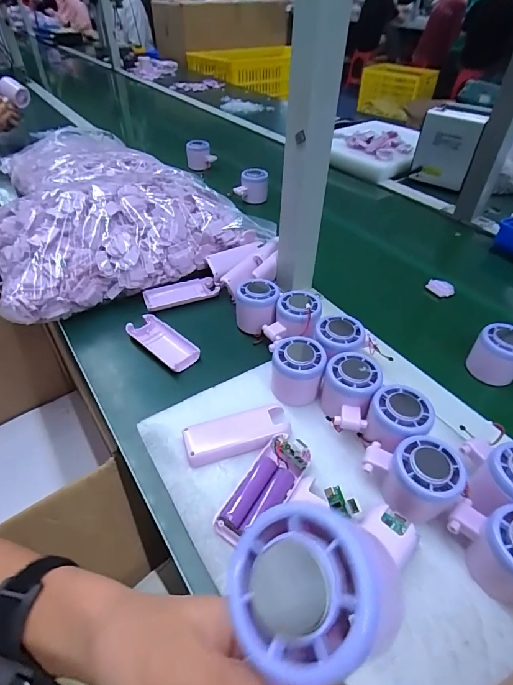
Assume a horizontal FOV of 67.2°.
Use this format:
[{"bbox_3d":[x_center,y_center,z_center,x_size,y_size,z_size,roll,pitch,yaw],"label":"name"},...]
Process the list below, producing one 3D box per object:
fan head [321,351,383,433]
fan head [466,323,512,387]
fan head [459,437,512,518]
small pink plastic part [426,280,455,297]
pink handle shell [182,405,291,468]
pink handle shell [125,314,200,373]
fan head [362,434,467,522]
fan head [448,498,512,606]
[{"bbox_3d":[0.094,0.053,0.397,0.053,0.056,0.073,15,46,14],"label":"fan head"},{"bbox_3d":[0.294,0.015,0.459,0.057,0.059,0.051,-18,47,-19],"label":"fan head"},{"bbox_3d":[0.215,0.113,0.331,0.058,0.046,0.075,-3,44,-4],"label":"fan head"},{"bbox_3d":[0.281,-0.085,0.588,0.026,0.013,0.037,-29,51,-27],"label":"small pink plastic part"},{"bbox_3d":[-0.019,0.091,0.386,0.102,0.015,0.042,-13,45,-14],"label":"pink handle shell"},{"bbox_3d":[-0.118,-0.001,0.492,0.104,0.012,0.046,34,53,30],"label":"pink handle shell"},{"bbox_3d":[0.134,0.112,0.336,0.051,0.055,0.072,-32,53,-29],"label":"fan head"},{"bbox_3d":[0.190,0.156,0.292,0.058,0.056,0.074,-13,46,-14],"label":"fan head"}]

